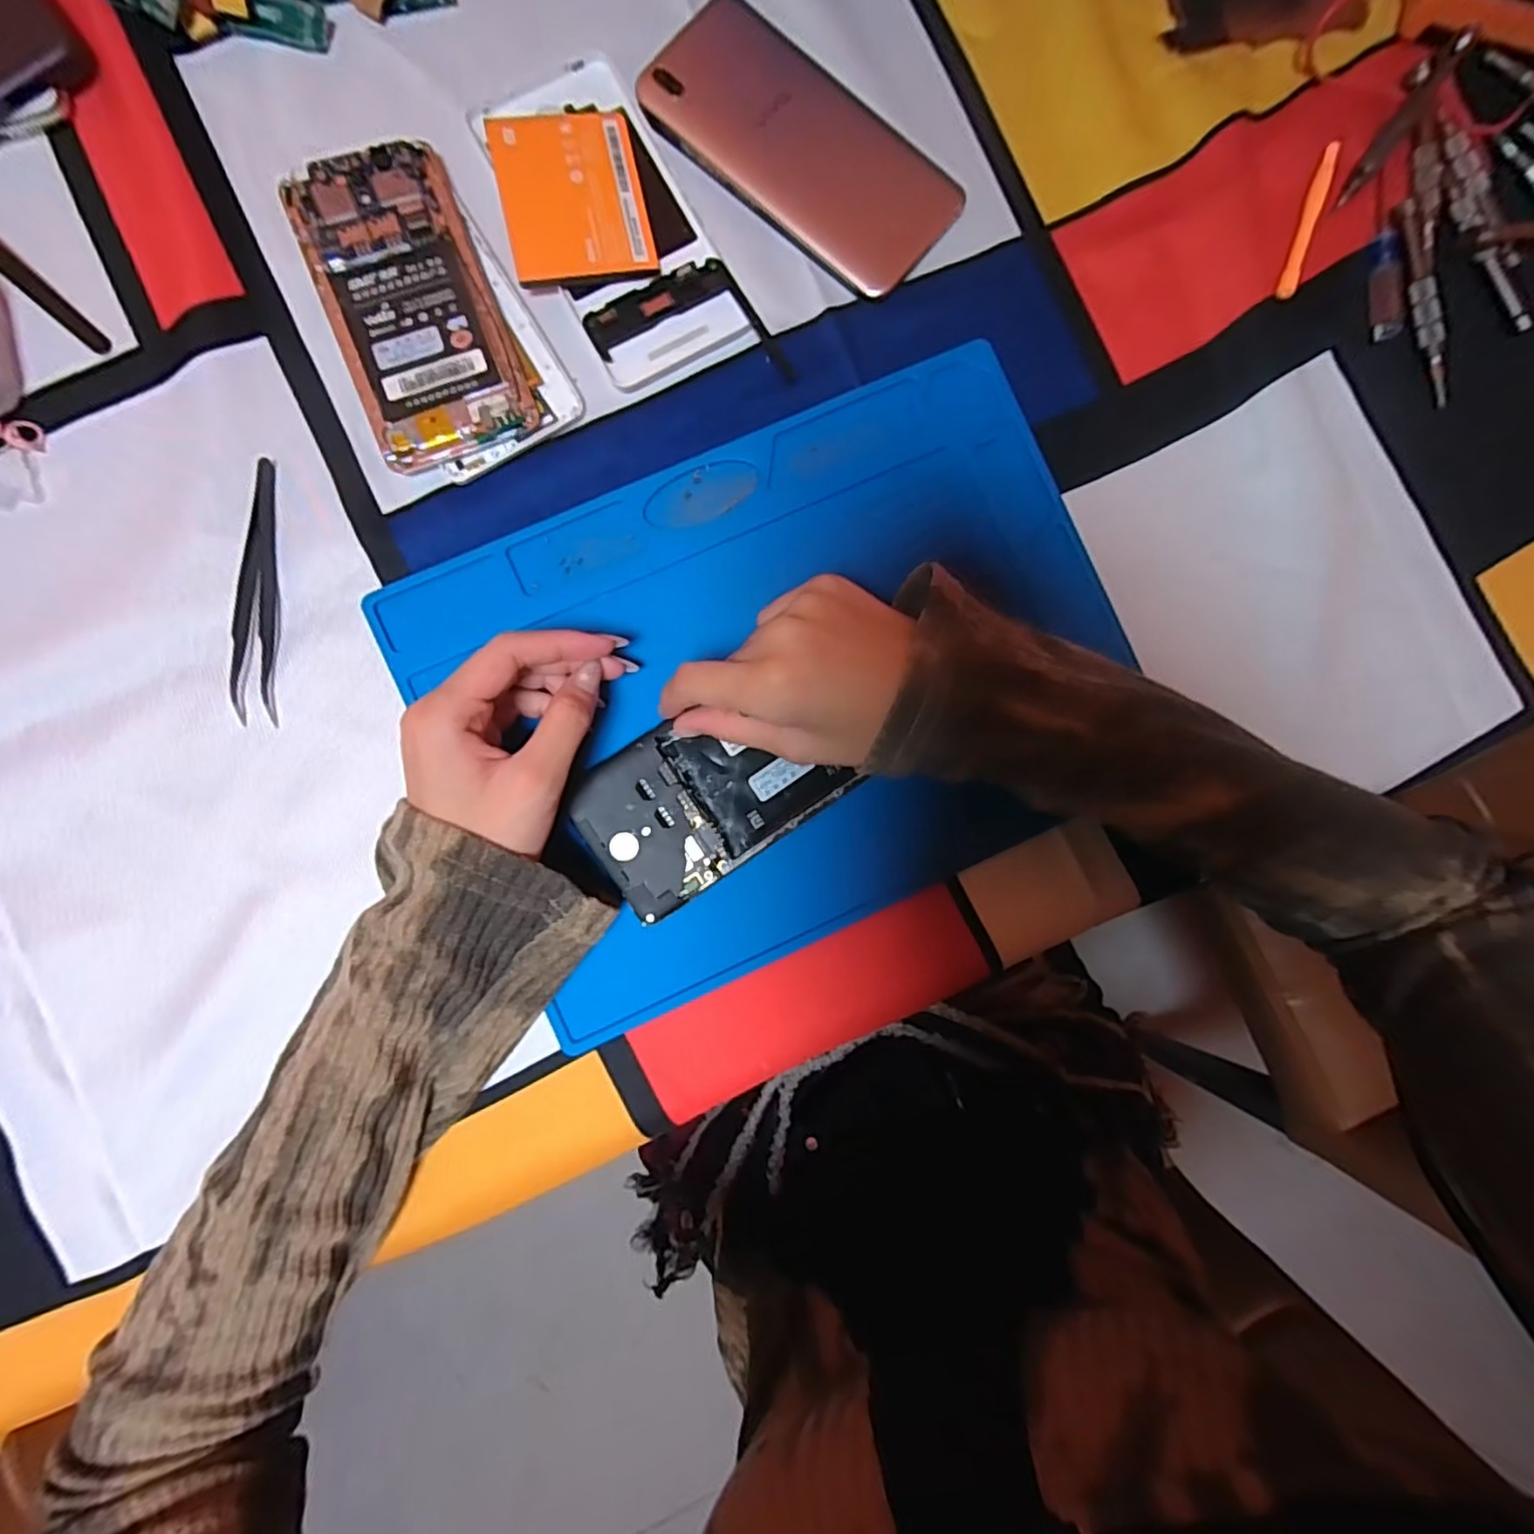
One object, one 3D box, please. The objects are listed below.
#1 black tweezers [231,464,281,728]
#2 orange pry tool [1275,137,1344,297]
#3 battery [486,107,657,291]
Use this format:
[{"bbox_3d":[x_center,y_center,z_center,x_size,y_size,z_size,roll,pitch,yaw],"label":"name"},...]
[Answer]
[{"bbox_3d":[-0.228,-0.079,0.293,0.016,0.008,0.115,2,89,-3],"label":"black tweezers"},{"bbox_3d":[0.273,-0.275,0.329,0.011,0.004,0.085,21,88,-3],"label":"orange pry tool"},{"bbox_3d":[-0.090,-0.267,0.306,0.064,0.008,0.080,-12,90,-4],"label":"battery"}]

